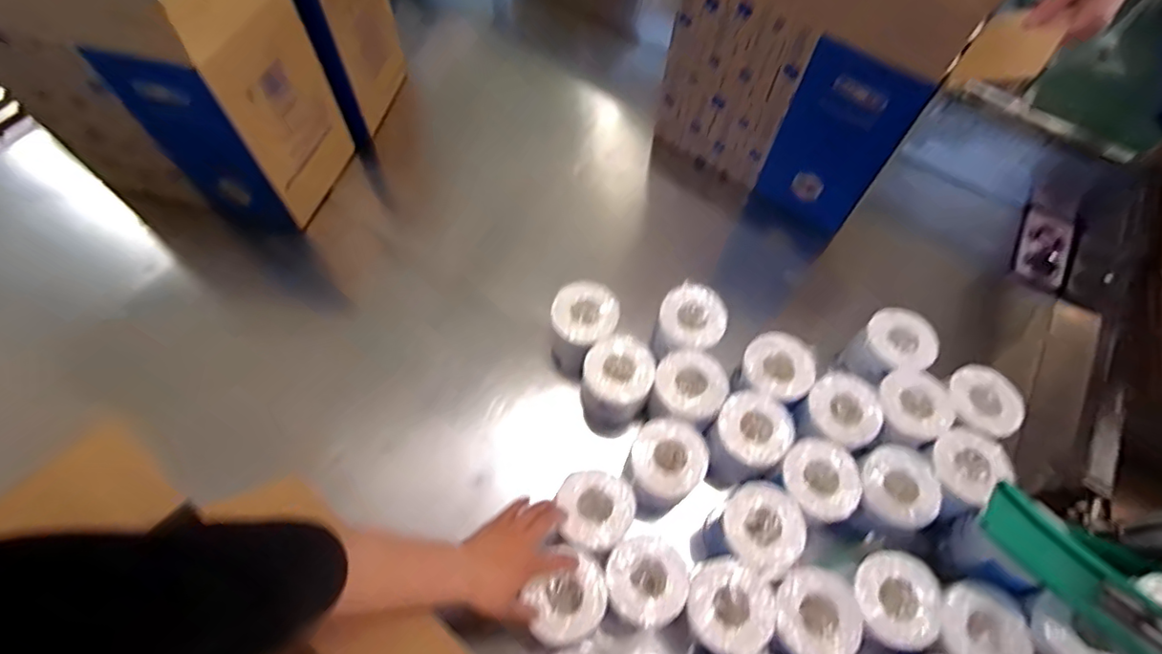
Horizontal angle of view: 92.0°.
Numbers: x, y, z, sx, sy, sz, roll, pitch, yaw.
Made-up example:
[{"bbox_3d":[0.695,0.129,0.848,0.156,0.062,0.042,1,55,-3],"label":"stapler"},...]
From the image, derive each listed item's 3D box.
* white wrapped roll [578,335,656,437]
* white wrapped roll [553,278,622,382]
[{"bbox_3d":[0.047,0.095,0.831,0.100,0.156,0.114,8,63,1],"label":"white wrapped roll"},{"bbox_3d":[0.004,0.004,0.854,0.098,0.115,0.118,1,63,-2],"label":"white wrapped roll"}]

